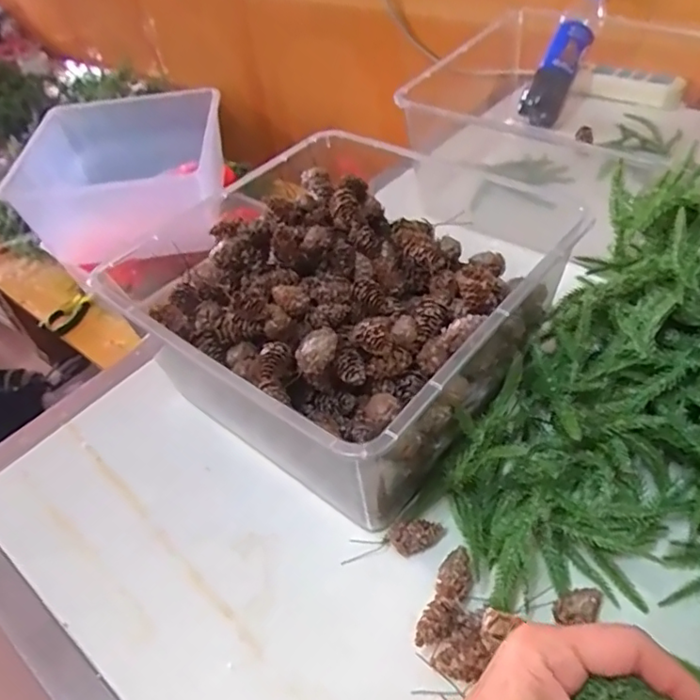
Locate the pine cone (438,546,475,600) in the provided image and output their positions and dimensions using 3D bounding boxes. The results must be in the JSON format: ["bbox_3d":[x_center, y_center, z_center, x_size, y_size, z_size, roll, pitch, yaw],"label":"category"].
[{"bbox_3d":[0.073,0.158,0.395,0.021,0.025,0.039,14,50,21],"label":"pine cone"}]

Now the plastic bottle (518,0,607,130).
[{"bbox_3d":[0.321,-0.440,0.846,0.058,0.058,0.243,26,86,30],"label":"plastic bottle"}]

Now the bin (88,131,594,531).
[{"bbox_3d":[0.012,-0.034,0.509,0.285,0.148,0.318,27,54,32],"label":"bin"}]

